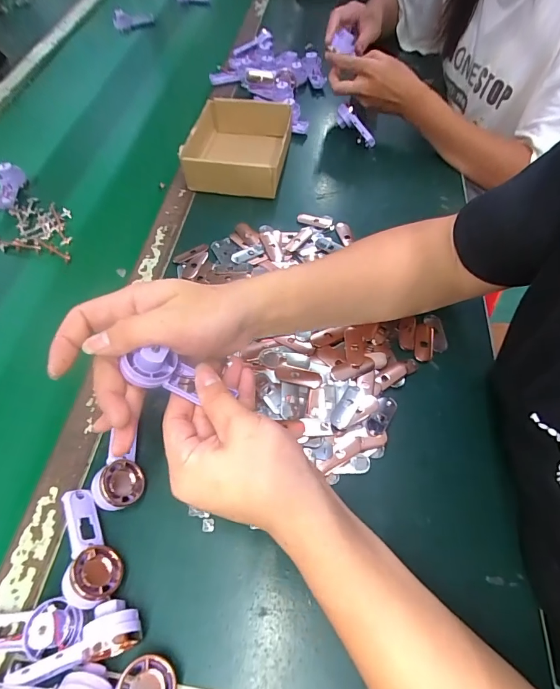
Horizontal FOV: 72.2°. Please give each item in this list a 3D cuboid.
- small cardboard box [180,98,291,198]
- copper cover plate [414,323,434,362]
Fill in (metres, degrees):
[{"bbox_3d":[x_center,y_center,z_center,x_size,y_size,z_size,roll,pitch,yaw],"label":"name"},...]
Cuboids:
[{"bbox_3d":[-0.058,-0.303,0.582,0.141,0.057,0.175,4,59,5],"label":"small cardboard box"},{"bbox_3d":[0.164,-0.003,0.436,0.020,0.006,0.048,10,60,9],"label":"copper cover plate"}]

